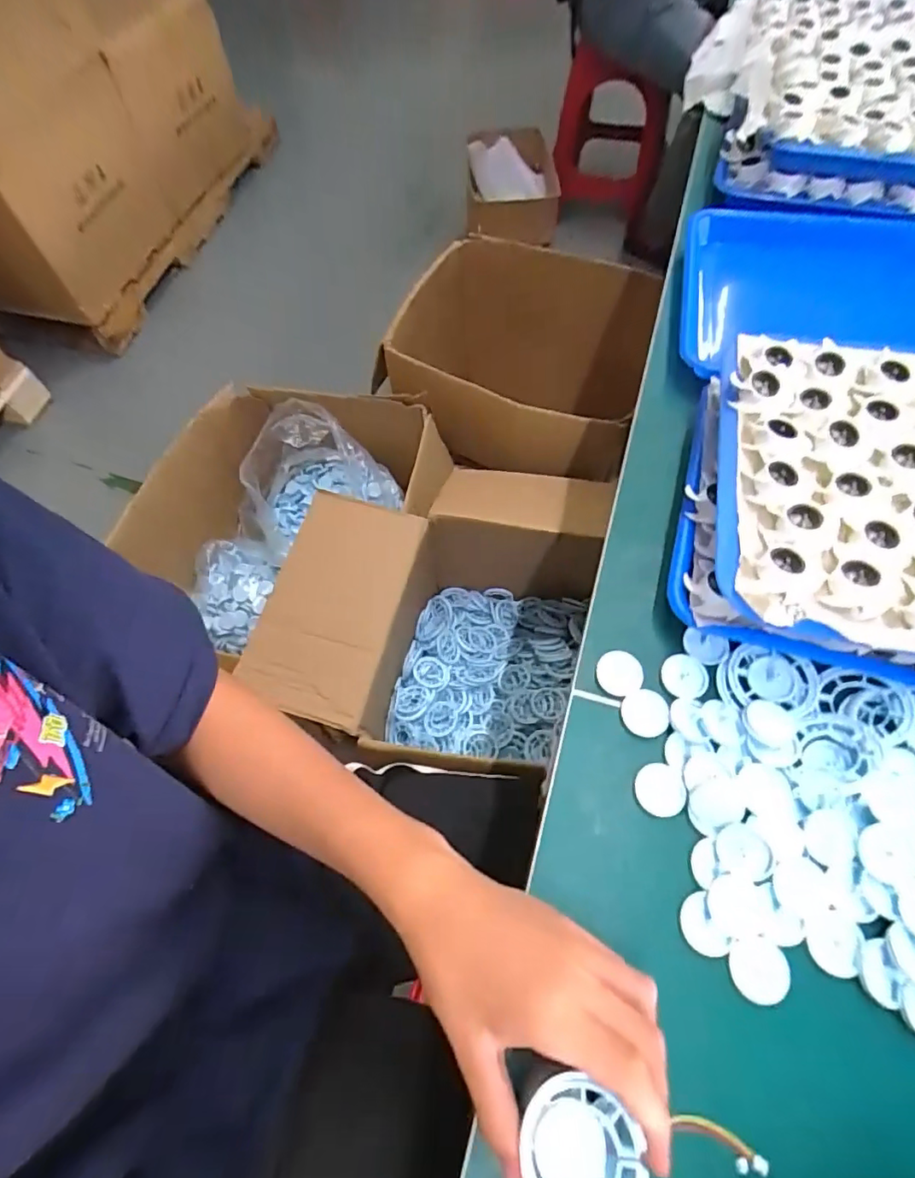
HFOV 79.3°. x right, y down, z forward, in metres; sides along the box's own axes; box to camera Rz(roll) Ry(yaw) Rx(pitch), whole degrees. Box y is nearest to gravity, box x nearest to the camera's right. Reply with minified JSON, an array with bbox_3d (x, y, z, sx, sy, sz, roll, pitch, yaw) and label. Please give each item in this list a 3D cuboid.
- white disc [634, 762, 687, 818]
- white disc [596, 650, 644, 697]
[{"bbox_3d":[0.130,0.129,0.355,0.030,0.004,0.032,-3,63,1],"label":"white disc"},{"bbox_3d":[0.116,0.060,0.395,0.031,0.005,0.032,-1,63,2],"label":"white disc"}]

